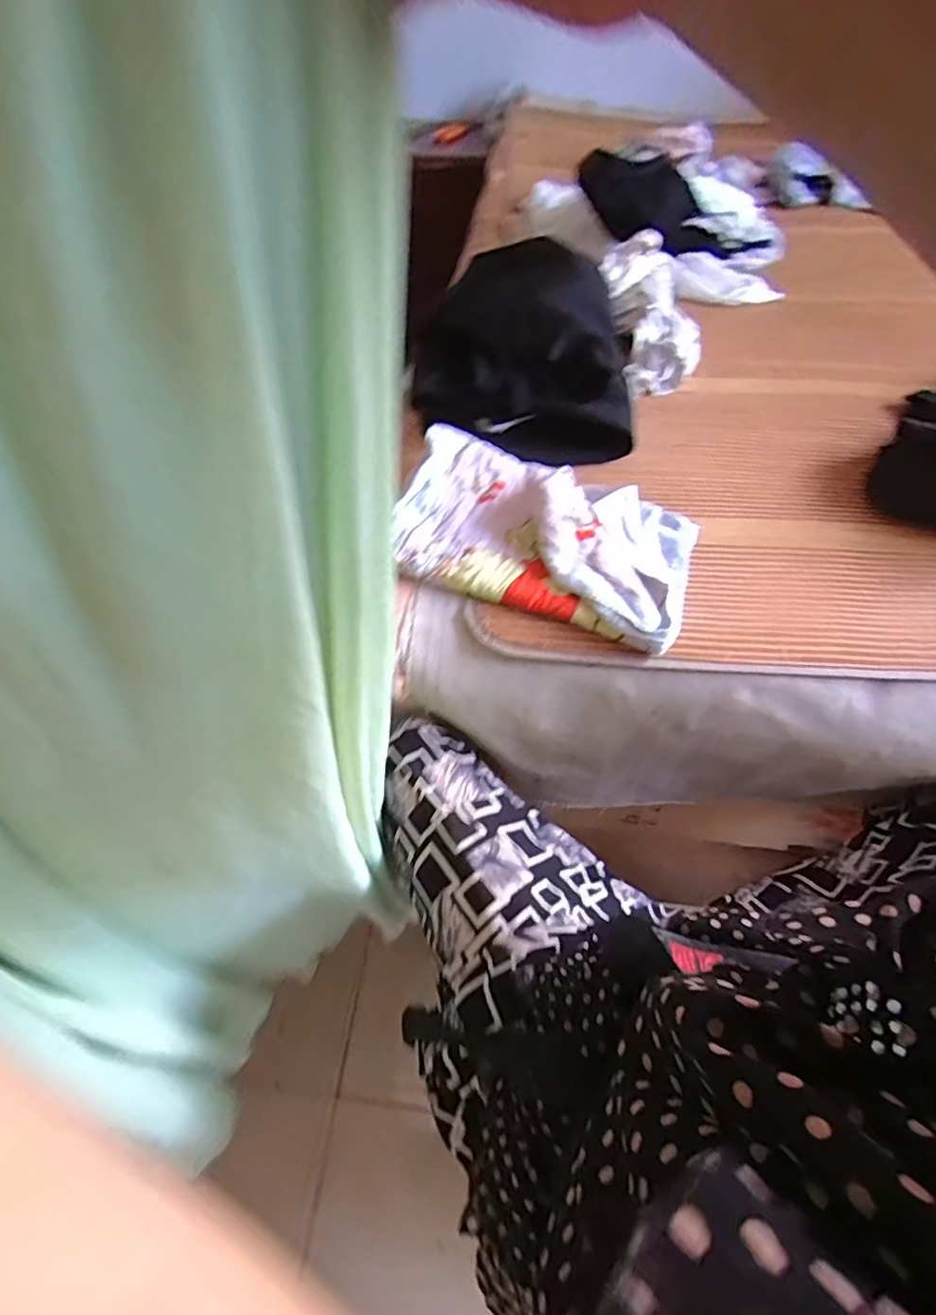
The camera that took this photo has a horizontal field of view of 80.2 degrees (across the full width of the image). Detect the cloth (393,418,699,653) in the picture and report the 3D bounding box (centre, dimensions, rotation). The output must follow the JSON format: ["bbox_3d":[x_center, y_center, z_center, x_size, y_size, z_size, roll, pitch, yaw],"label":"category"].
[{"bbox_3d":[0.073,-0.135,0.573,0.307,0.049,0.198,19,57,11],"label":"cloth"}]

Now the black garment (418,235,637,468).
[{"bbox_3d":[0.058,-0.369,0.685,0.280,0.153,0.229,1,56,-1],"label":"black garment"}]

